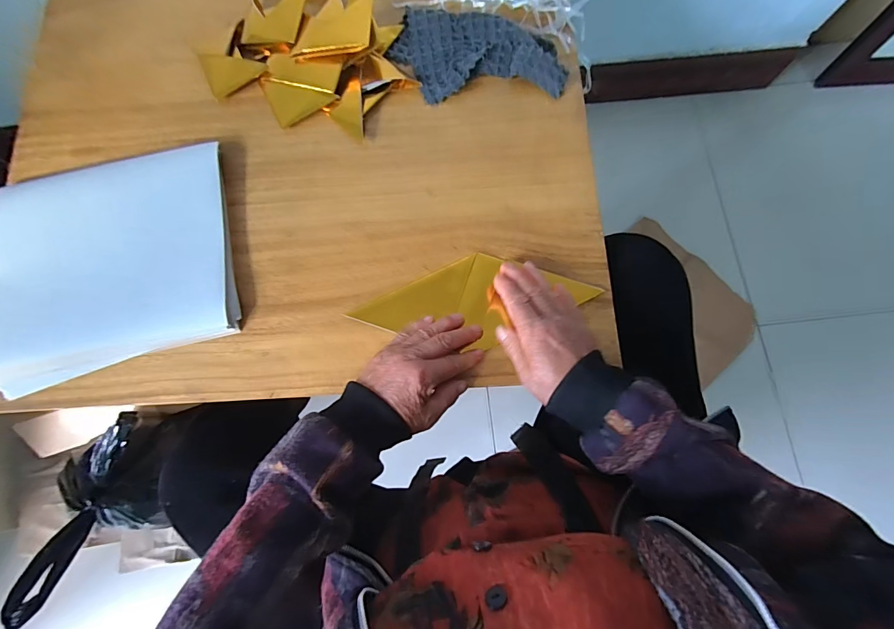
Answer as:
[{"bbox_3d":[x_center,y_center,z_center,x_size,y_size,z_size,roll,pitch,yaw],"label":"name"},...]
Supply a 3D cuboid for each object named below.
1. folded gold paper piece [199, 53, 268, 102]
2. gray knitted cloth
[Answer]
[{"bbox_3d":[-0.259,-0.302,0.495,0.070,0.011,0.063,-24,78,-4],"label":"folded gold paper piece"},{"bbox_3d":[0.036,-0.310,0.481,0.201,0.024,0.110,3,78,2],"label":"gray knitted cloth"}]

